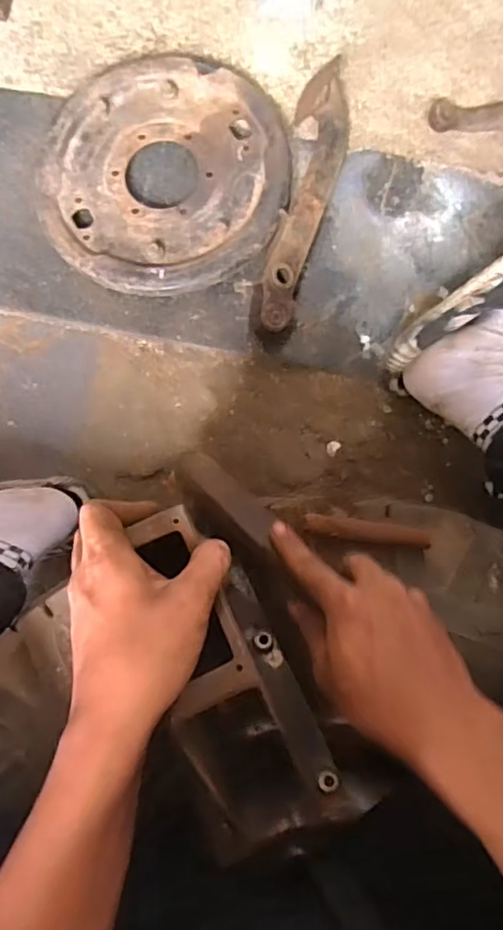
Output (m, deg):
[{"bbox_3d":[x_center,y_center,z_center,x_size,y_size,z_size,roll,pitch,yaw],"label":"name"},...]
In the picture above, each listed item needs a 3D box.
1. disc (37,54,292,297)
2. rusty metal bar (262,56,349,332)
[{"bbox_3d":[-0.102,-0.345,0.737,0.282,0.040,0.287,0,87,1],"label":"disc"},{"bbox_3d":[0.065,-0.319,0.726,0.066,0.046,0.345,11,83,3],"label":"rusty metal bar"}]

